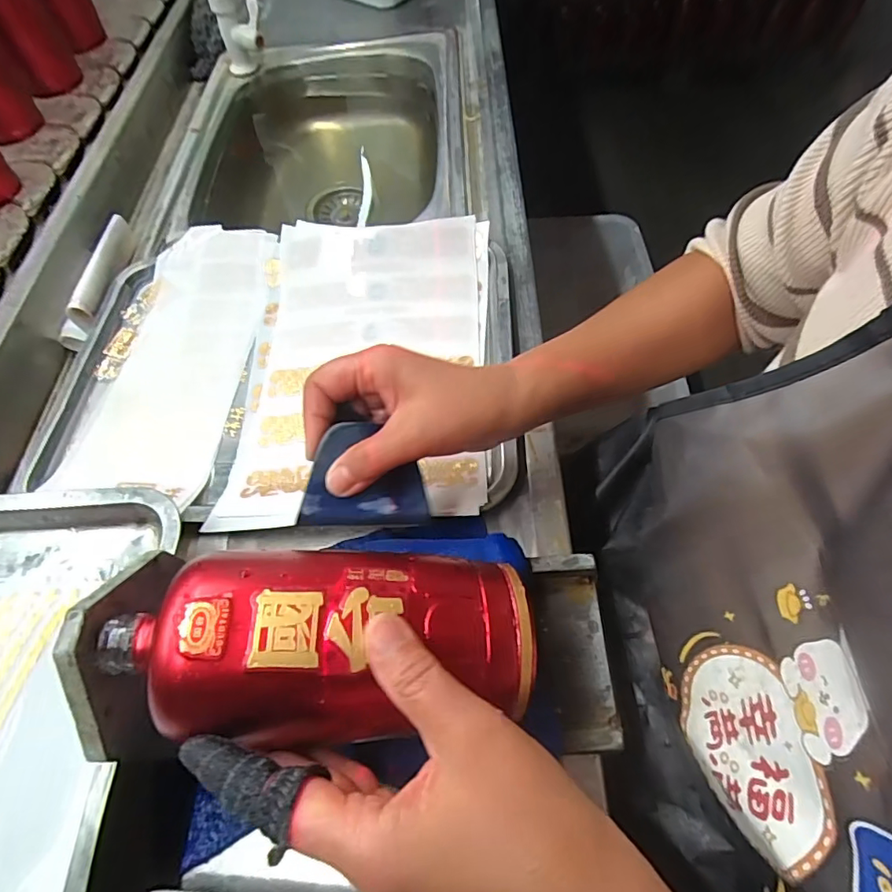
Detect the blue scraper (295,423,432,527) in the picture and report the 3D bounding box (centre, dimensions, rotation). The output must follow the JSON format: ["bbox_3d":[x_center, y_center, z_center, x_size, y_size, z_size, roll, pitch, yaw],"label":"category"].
[{"bbox_3d":[-0.045,0.017,0.296,0.071,0.006,0.058,2,93,-13],"label":"blue scraper"}]

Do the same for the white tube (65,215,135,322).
[{"bbox_3d":[-0.340,-0.179,0.514,0.020,0.022,0.137,-1,60,3],"label":"white tube"}]

